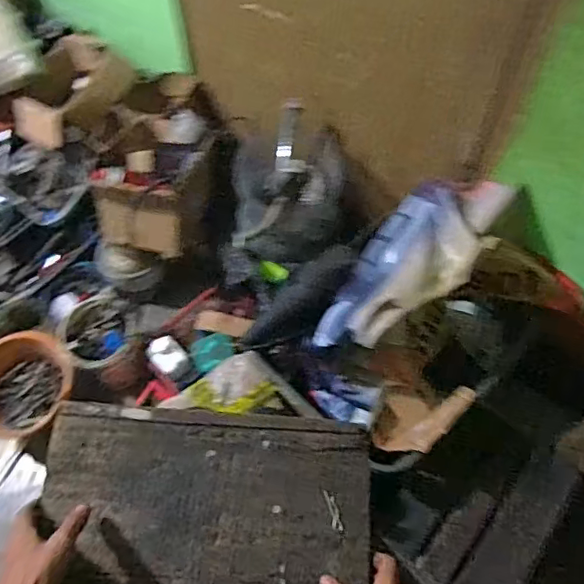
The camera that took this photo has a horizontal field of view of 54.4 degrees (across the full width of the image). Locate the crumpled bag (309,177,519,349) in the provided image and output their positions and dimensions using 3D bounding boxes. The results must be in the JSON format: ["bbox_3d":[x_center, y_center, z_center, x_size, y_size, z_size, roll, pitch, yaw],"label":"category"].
[{"bbox_3d":[0.227,-0.055,1.118,0.440,0.097,0.204,-45,68,-2],"label":"crumpled bag"}]

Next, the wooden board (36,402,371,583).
[{"bbox_3d":[-0.095,0.265,0.583,0.341,0.021,0.279,4,61,3],"label":"wooden board"}]

